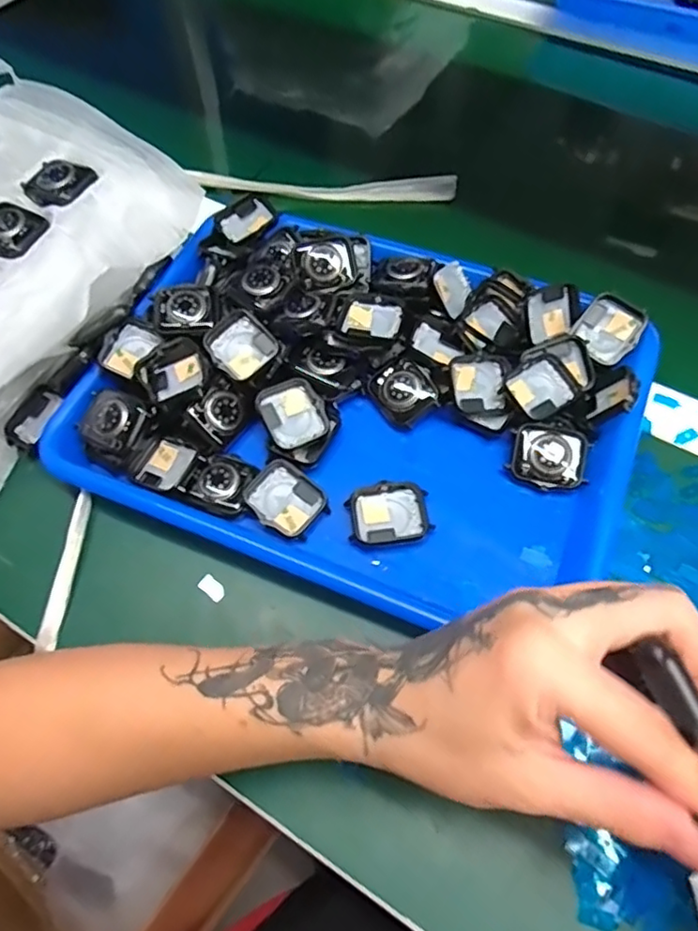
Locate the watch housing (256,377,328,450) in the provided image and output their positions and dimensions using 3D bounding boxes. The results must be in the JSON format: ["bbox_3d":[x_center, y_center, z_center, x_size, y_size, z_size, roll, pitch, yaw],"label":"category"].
[{"bbox_3d":[-0.035,-0.032,0.372,0.037,0.011,0.041,-24,76,-21],"label":"watch housing"}]

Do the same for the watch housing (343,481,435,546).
[{"bbox_3d":[0.024,0.029,0.350,0.047,0.009,0.036,-5,61,-1],"label":"watch housing"}]

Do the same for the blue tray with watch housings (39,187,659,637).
[{"bbox_3d":[0.005,-0.046,0.374,0.331,0.043,0.241,20,64,13],"label":"blue tray with watch housings"}]

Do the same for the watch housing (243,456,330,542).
[{"bbox_3d":[-0.037,0.020,0.352,0.044,0.009,0.038,34,68,19],"label":"watch housing"}]

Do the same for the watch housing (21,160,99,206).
[{"bbox_3d":[-0.197,-0.191,0.398,0.048,0.008,0.036,29,66,17],"label":"watch housing"}]

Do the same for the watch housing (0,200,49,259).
[{"bbox_3d":[-0.221,-0.153,0.385,0.048,0.010,0.041,32,67,18],"label":"watch housing"}]

